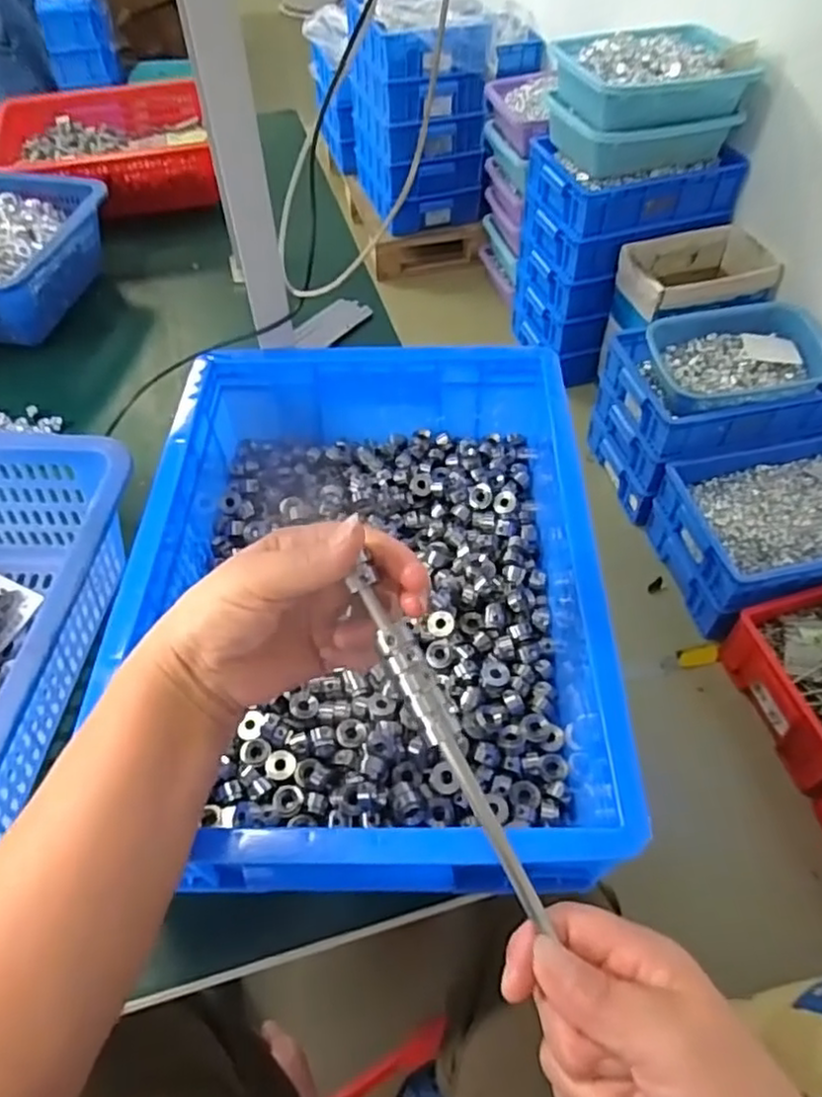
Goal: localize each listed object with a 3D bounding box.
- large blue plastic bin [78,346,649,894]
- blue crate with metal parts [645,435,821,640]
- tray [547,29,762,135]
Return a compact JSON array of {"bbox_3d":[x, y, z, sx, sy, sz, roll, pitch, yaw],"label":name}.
[{"bbox_3d":[-0.030,0.015,0.497,0.299,0.098,0.402,0,52,1],"label":"large blue plastic bin"},{"bbox_3d":[0.777,-0.042,1.445,0.463,0.172,0.347,-11,53,-8],"label":"blue crate with metal parts"},{"bbox_3d":[0.536,-1.051,1.531,0.427,0.101,0.270,-23,56,-16],"label":"tray"}]

